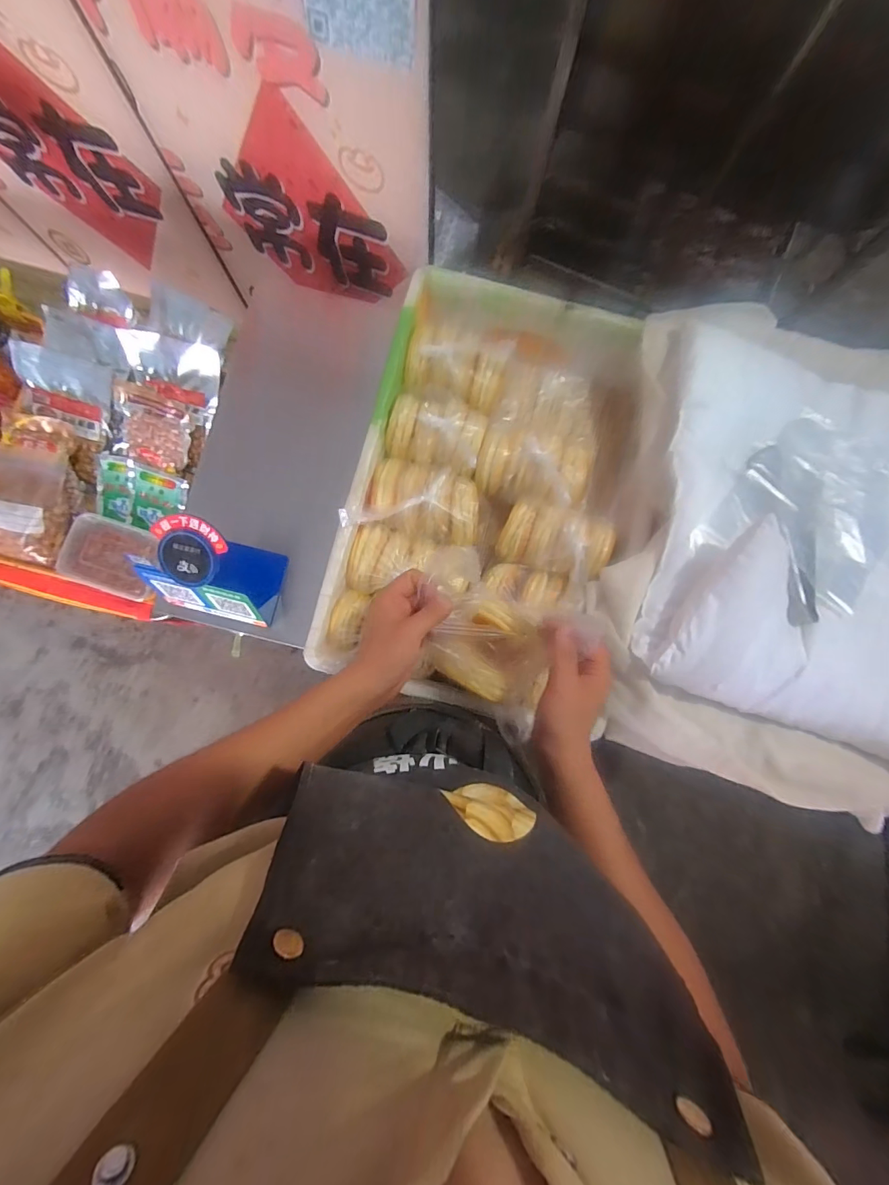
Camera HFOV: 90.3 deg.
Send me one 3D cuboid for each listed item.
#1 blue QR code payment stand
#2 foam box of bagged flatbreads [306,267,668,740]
[{"bbox_3d":[-0.333,-0.027,0.635,0.163,0.145,0.123,15,85,-1],"label":"blue QR code payment stand"},{"bbox_3d":[0.077,-0.143,0.668,0.398,0.147,0.590,14,85,-1],"label":"foam box of bagged flatbreads"}]

